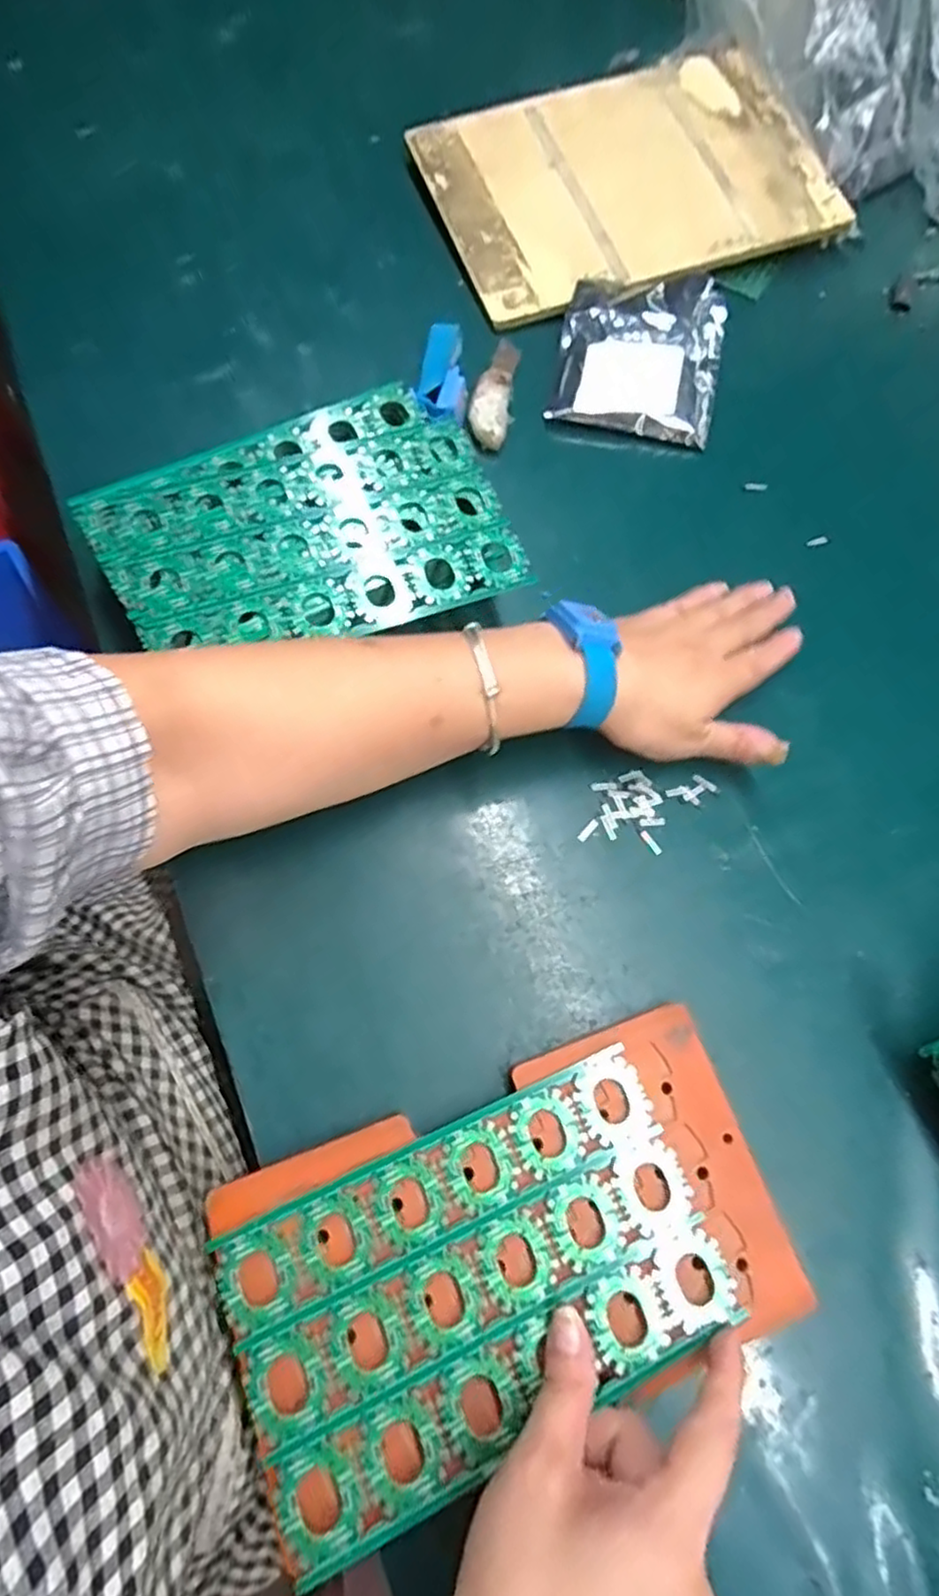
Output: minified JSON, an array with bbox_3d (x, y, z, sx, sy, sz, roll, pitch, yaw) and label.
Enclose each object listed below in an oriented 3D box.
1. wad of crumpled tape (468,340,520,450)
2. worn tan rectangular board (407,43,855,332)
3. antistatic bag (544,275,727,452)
[{"bbox_3d":[0.020,-0.287,0.485,0.028,0.011,0.107,12,71,2],"label":"wad of crumpled tape"},{"bbox_3d":[0.121,-0.492,0.550,0.303,0.016,0.219,-23,75,-7],"label":"worn tan rectangular board"},{"bbox_3d":[0.122,-0.317,0.495,0.109,0.030,0.124,12,71,2],"label":"antistatic bag"}]

